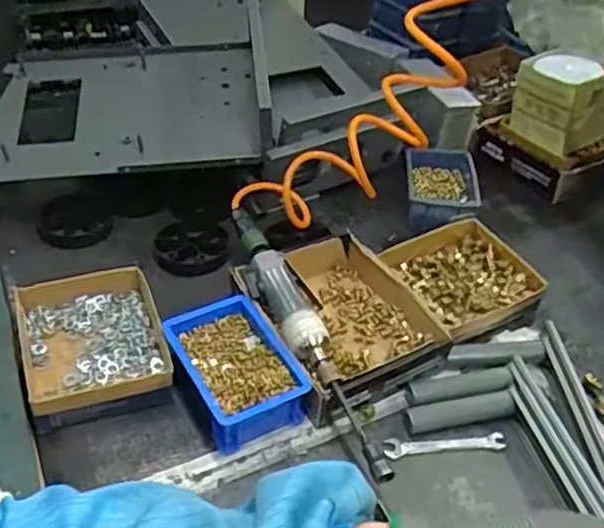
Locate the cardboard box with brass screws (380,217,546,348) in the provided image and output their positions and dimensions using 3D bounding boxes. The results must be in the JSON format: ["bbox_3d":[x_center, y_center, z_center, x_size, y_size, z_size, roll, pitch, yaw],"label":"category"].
[{"bbox_3d":[0.195,0.024,0.849,0.166,0.054,0.150,-19,45,-23],"label":"cardboard box with brass screws"}]

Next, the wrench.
[{"bbox_3d":[0.139,0.177,0.675,0.118,0.004,0.018,-2,65,-5],"label":"wrench"}]

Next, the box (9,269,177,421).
[{"bbox_3d":[-0.219,0.081,0.720,0.142,0.039,0.170,-12,43,-17],"label":"box"}]

